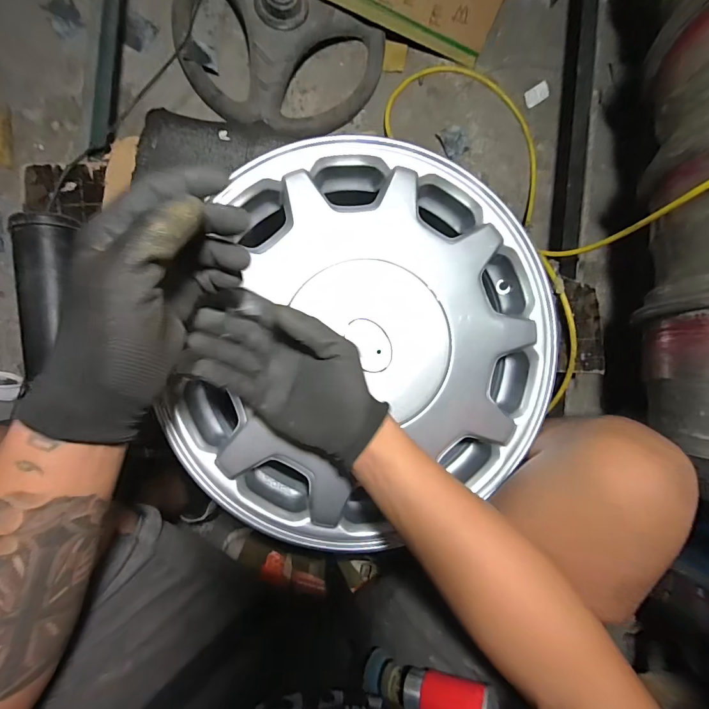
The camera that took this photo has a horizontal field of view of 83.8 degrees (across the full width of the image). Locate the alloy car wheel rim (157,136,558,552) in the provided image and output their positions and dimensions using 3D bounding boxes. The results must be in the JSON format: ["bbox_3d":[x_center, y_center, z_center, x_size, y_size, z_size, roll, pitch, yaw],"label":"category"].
[{"bbox_3d":[0.007,-0.006,0.480,0.406,0.164,0.416,-13,90,-8],"label":"alloy car wheel rim"}]

